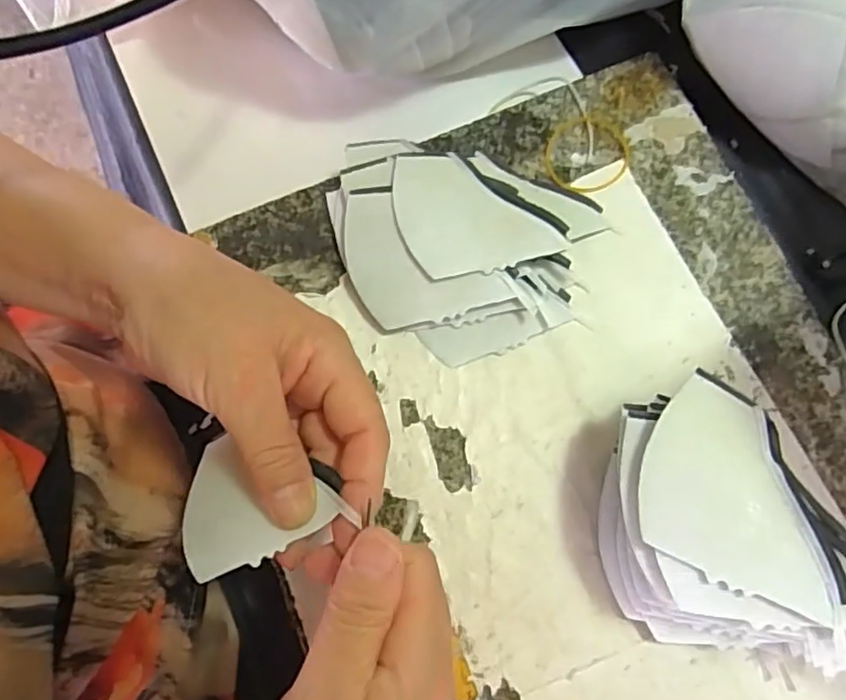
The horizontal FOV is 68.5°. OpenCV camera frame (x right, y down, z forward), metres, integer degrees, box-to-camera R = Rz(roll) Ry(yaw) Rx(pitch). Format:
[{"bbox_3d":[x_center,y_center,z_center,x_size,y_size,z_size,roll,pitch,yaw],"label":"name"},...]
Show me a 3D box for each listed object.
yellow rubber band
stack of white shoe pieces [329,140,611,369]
[{"bbox_3d":[0.090,-0.108,0.338,0.044,0.004,0.048,0,77,1],"label":"yellow rubber band"},{"bbox_3d":[0.024,-0.062,0.318,0.130,0.025,0.123,-16,77,-3],"label":"stack of white shoe pieces"}]

